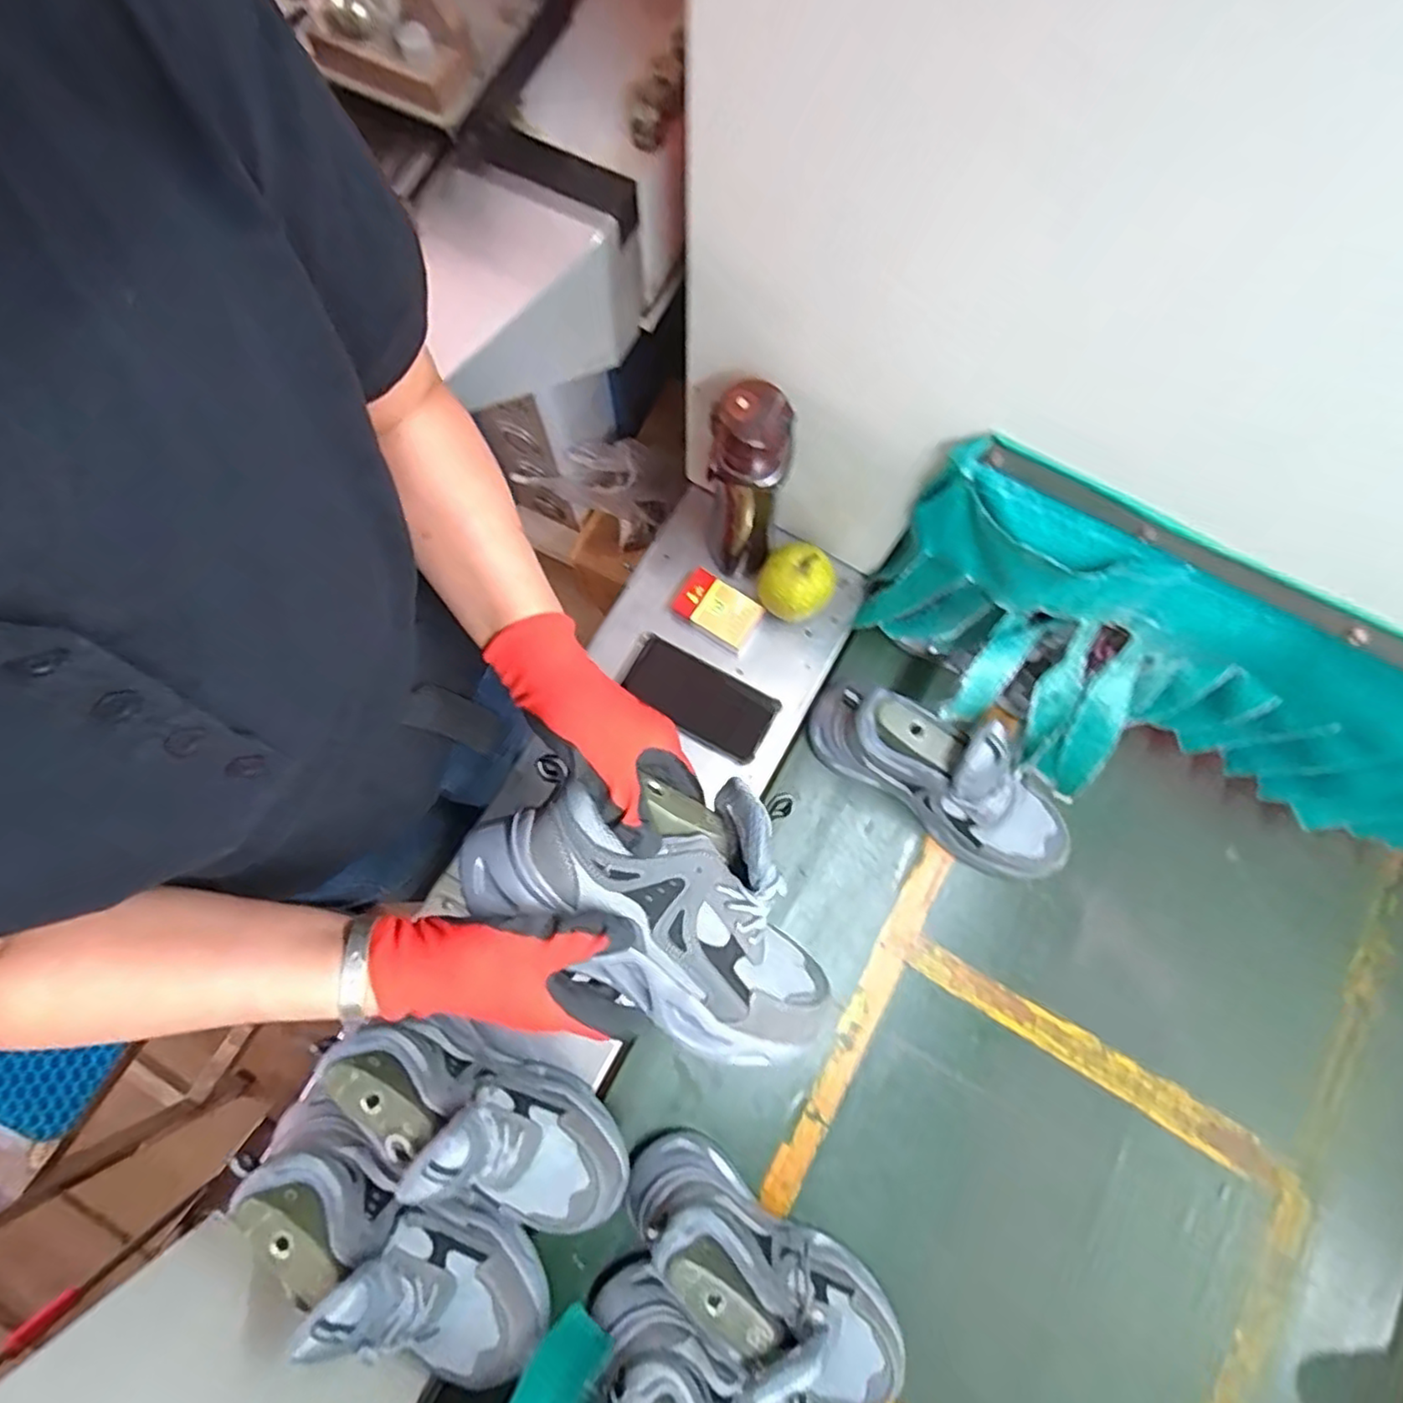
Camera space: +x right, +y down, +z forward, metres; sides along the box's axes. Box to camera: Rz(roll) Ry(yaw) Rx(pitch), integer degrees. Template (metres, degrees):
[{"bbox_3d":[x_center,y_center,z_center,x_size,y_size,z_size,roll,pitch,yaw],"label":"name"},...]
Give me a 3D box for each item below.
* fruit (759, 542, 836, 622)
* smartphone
[{"bbox_3d":[0.099,-0.124,0.711,0.067,0.073,0.067,0,77,0],"label":"fruit"},{"bbox_3d":[-0.006,-0.004,0.706,0.165,0.007,0.078,30,79,7],"label":"smartphone"}]

